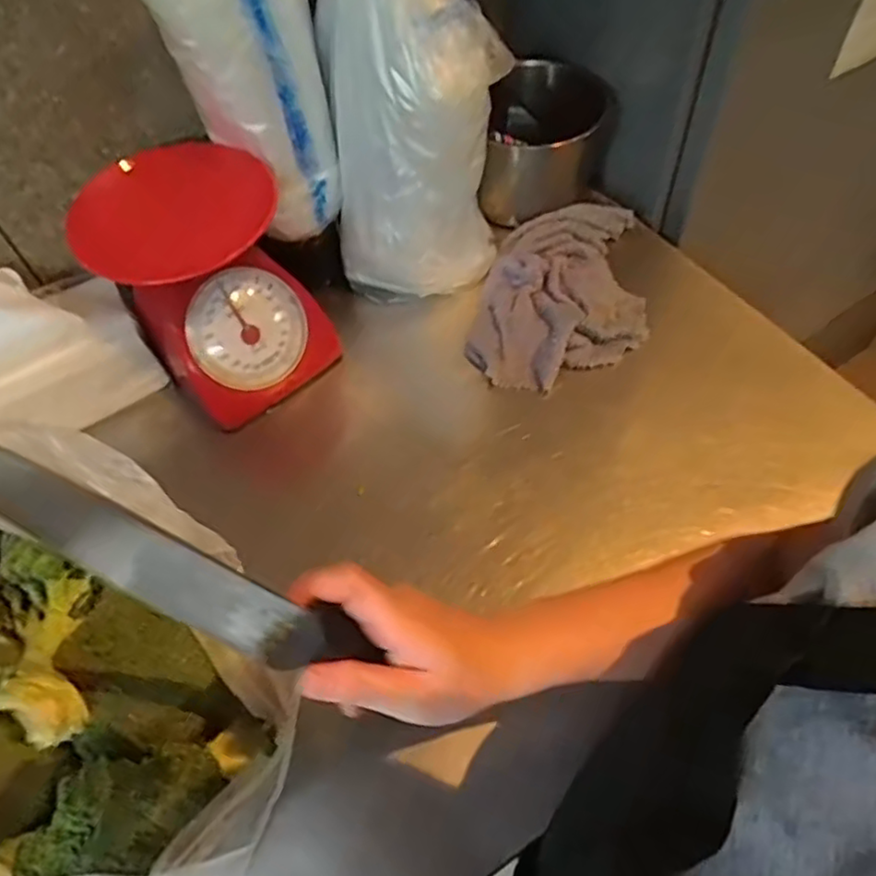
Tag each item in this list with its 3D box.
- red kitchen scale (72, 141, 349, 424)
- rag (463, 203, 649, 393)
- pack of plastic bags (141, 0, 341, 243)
[{"bbox_3d":[-0.193,-0.133,0.574,0.151,0.171,0.159,-31,60,-16],"label":"red kitchen scale"},{"bbox_3d":[0.123,-0.144,0.654,0.154,0.037,0.227,10,58,10],"label":"rag"},{"bbox_3d":[-0.136,-0.288,0.550,0.129,0.244,0.061,-41,56,-13],"label":"pack of plastic bags"}]

